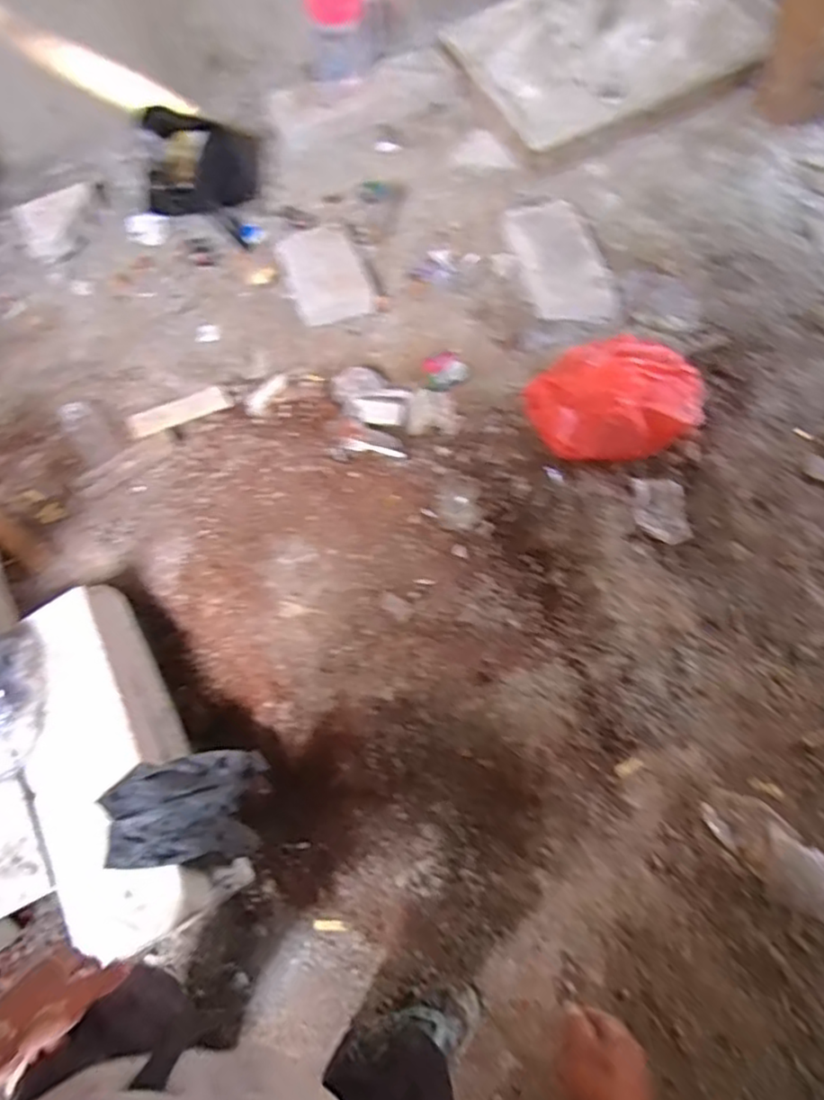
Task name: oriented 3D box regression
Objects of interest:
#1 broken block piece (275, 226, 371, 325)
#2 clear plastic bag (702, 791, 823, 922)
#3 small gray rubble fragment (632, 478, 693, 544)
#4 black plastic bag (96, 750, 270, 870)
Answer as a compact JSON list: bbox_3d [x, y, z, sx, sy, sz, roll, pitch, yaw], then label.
[{"bbox_3d":[-0.232,-0.725,1.757,0.192,0.034,0.294,-21,66,-5],"label":"broken block piece"},{"bbox_3d":[0.694,0.572,1.276,0.276,0.058,0.120,36,75,15],"label":"clear plastic bag"},{"bbox_3d":[0.581,-0.091,1.553,0.112,0.022,0.162,-6,66,1],"label":"small gray rubble fragment"},{"bbox_3d":[-0.364,0.413,1.069,0.220,0.117,0.161,-7,66,1],"label":"black plastic bag"}]

